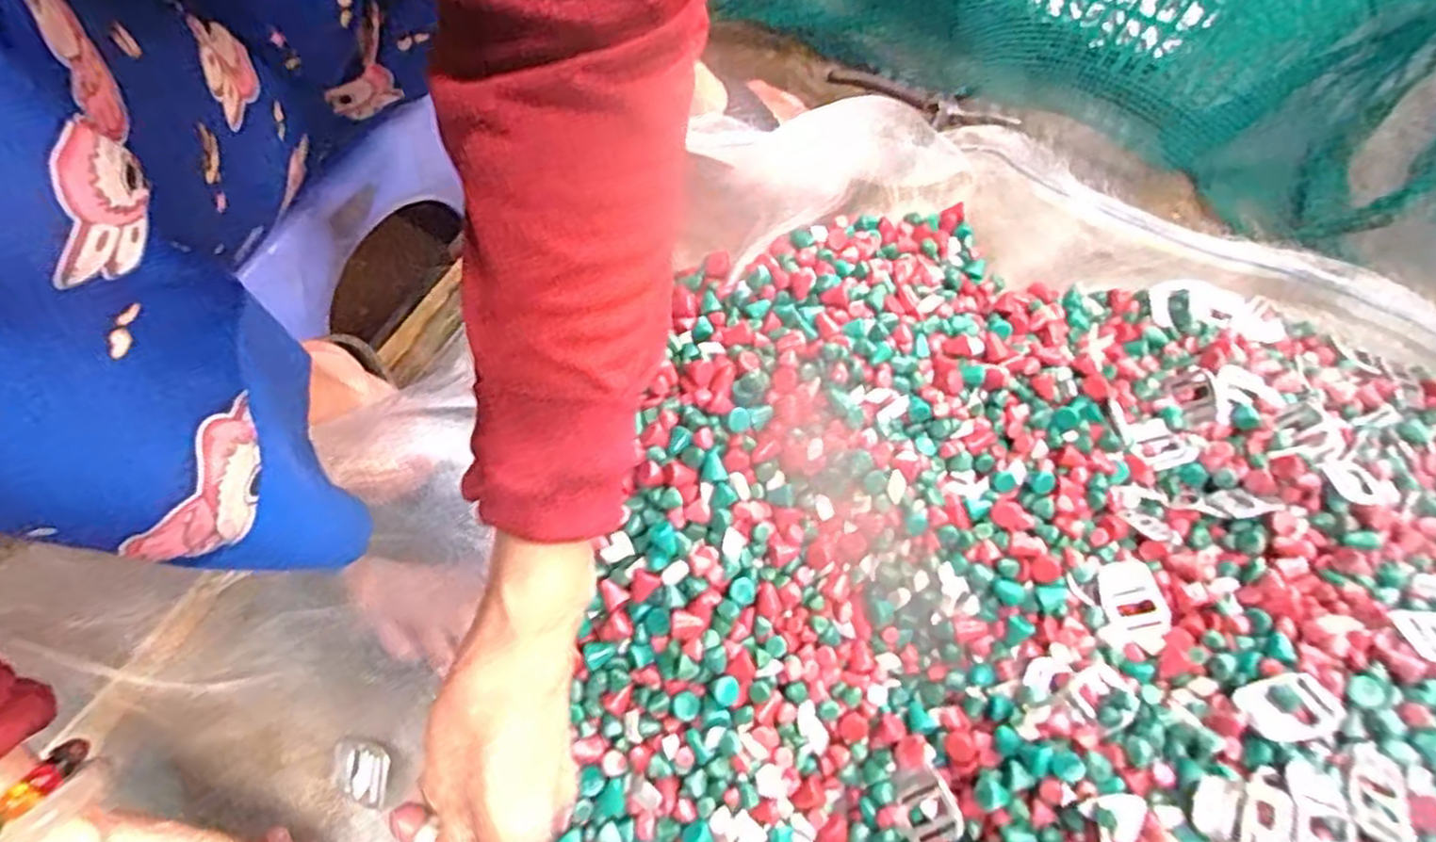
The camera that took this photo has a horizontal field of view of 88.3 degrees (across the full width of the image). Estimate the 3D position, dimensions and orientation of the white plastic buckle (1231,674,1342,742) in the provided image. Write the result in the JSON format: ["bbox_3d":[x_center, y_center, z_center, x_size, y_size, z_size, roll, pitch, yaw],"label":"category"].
[{"bbox_3d":[0.267,0.136,0.347,0.041,0.007,0.029,-17,48,0],"label":"white plastic buckle"}]

